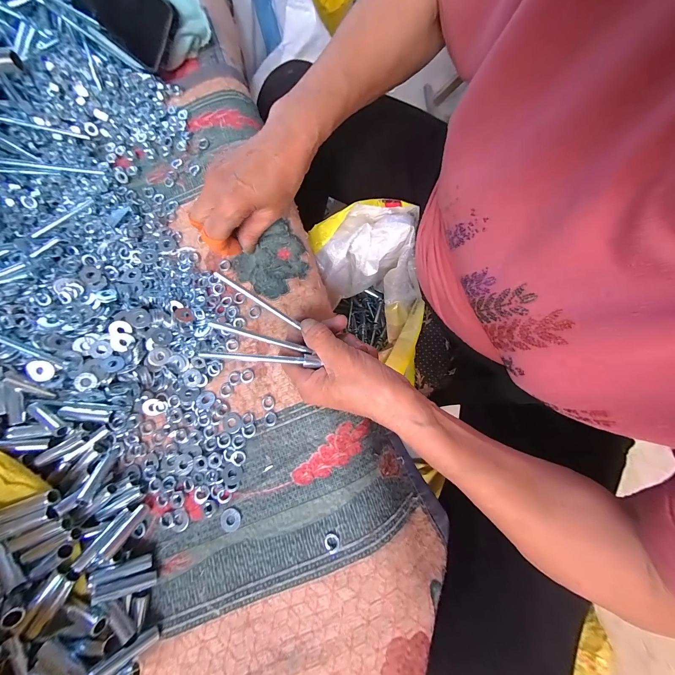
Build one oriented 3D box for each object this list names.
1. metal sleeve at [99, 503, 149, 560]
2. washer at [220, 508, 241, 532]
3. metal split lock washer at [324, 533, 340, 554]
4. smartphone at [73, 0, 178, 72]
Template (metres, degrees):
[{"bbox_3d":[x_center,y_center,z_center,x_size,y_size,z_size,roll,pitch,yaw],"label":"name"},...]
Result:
[{"bbox_3d":[-0.182,0.165,0.247,0.011,0.007,0.042,20,35,5],"label":"metal sleeve"},{"bbox_3d":[-0.096,0.164,0.259,0.018,0.004,0.019,0,76,0],"label":"washer"},{"bbox_3d":[-0.005,0.174,0.246,0.013,0.005,0.013,0,76,0],"label":"metal split lock washer"},{"bbox_3d":[-0.269,-0.410,0.361,0.150,0.011,0.073,38,117,5],"label":"smartphone"}]

